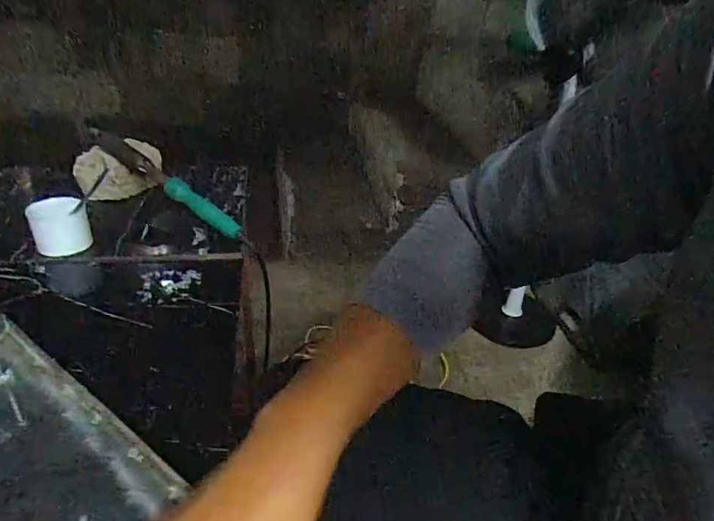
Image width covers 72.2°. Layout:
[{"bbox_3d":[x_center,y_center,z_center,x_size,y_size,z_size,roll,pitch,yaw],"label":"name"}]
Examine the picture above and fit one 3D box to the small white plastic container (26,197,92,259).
[{"bbox_3d":[-0.377,-0.042,0.624,0.066,0.060,0.056,-14,38,-31],"label":"small white plastic container"}]

